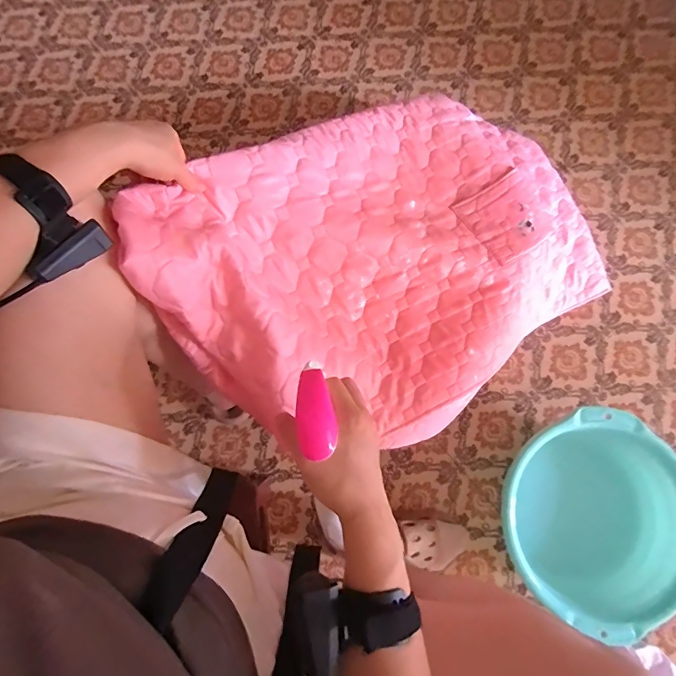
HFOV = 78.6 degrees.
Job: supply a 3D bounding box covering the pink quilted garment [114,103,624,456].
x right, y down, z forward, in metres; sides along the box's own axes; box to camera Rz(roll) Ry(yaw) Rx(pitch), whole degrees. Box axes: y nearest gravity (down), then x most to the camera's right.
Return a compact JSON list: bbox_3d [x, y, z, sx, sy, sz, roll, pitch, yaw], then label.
[{"bbox_3d":[0.118,-0.132,0.603,0.670,0.311,0.438,-37,82,-8],"label":"pink quilted garment"}]

